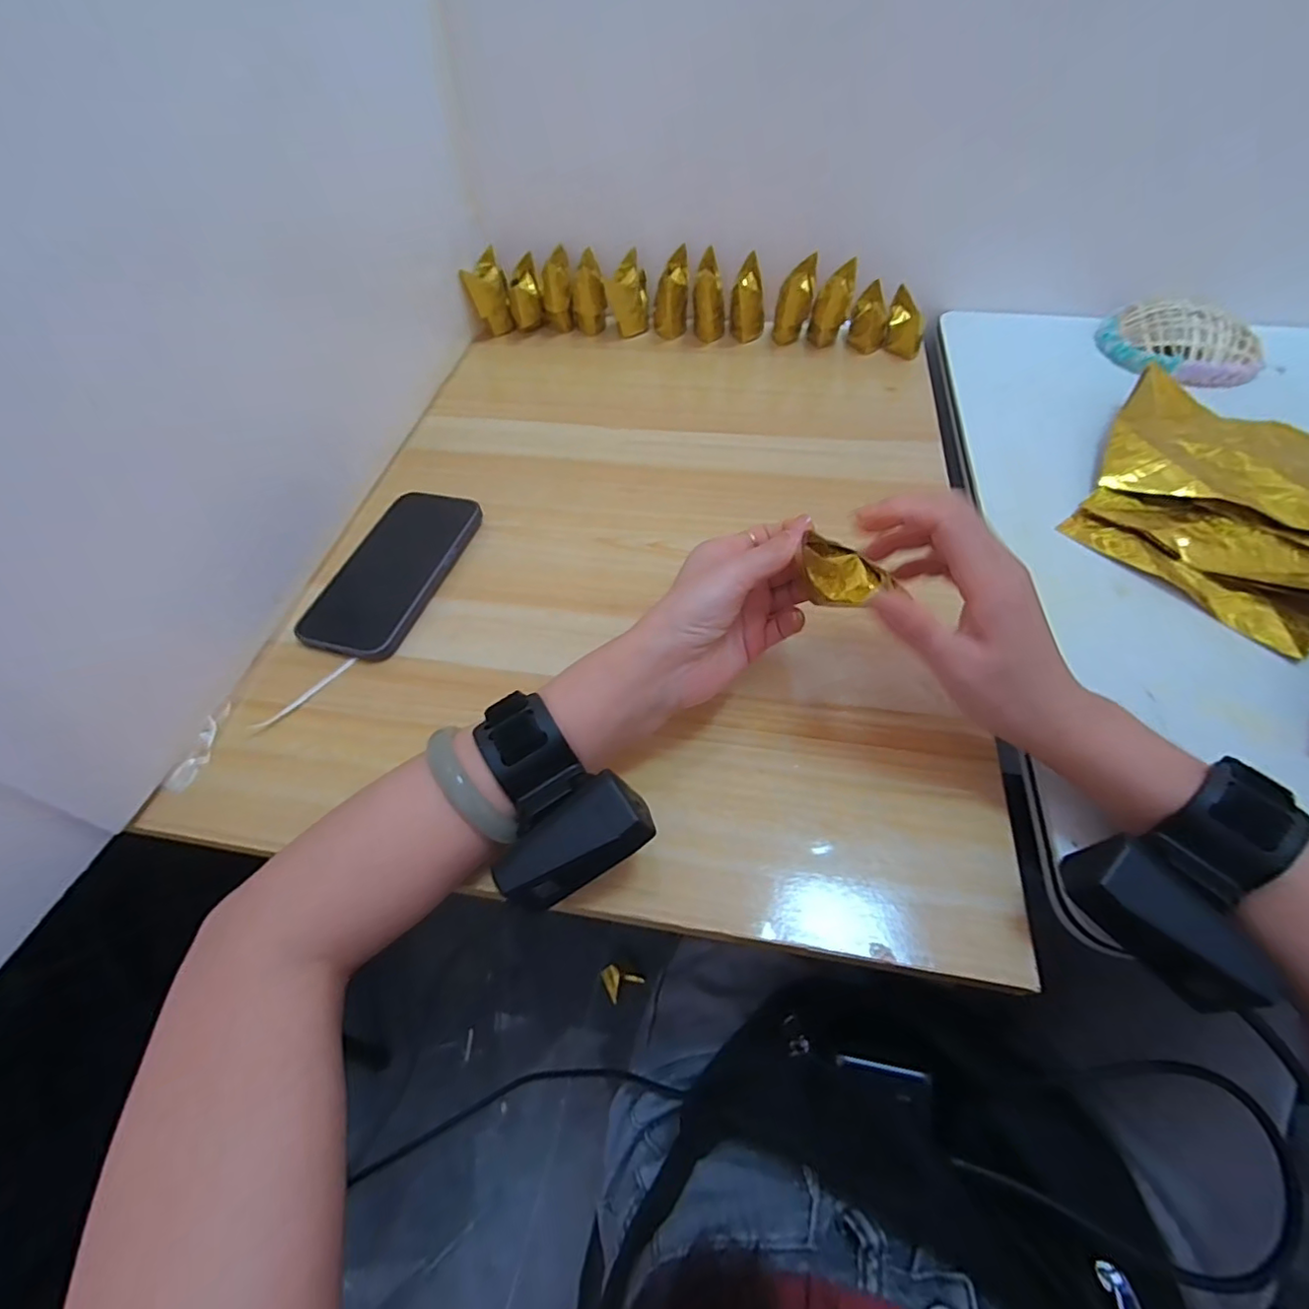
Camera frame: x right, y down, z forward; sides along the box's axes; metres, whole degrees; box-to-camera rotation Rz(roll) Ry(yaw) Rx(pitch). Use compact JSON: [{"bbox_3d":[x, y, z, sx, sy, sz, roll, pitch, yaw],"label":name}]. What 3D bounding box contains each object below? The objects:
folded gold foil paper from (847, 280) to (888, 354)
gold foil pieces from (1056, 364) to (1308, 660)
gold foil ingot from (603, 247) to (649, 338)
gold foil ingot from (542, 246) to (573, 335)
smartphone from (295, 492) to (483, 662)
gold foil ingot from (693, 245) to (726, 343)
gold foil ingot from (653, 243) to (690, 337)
[{"bbox_3d":[0.210,-0.329,0.574,0.032,0.047,0.050,10,57,11],"label":"folded gold foil paper"},{"bbox_3d":[0.398,-0.112,0.405,0.164,0.020,0.227,33,64,24],"label":"gold foil pieces"},{"bbox_3d":[-0.028,-0.365,0.602,0.041,0.067,0.040,-2,55,3],"label":"gold foil ingot"},{"bbox_3d":[-0.100,-0.374,0.611,0.030,0.077,0.042,-9,55,-2],"label":"gold foil ingot"},{"bbox_3d":[-0.186,-0.061,0.419,0.075,0.011,0.150,11,57,11],"label":"smartphone"},{"bbox_3d":[0.056,-0.354,0.585,0.031,0.071,0.042,2,55,5],"label":"gold foil ingot"},{"bbox_3d":[0.017,-0.361,0.592,0.035,0.072,0.041,1,55,5],"label":"gold foil ingot"}]

